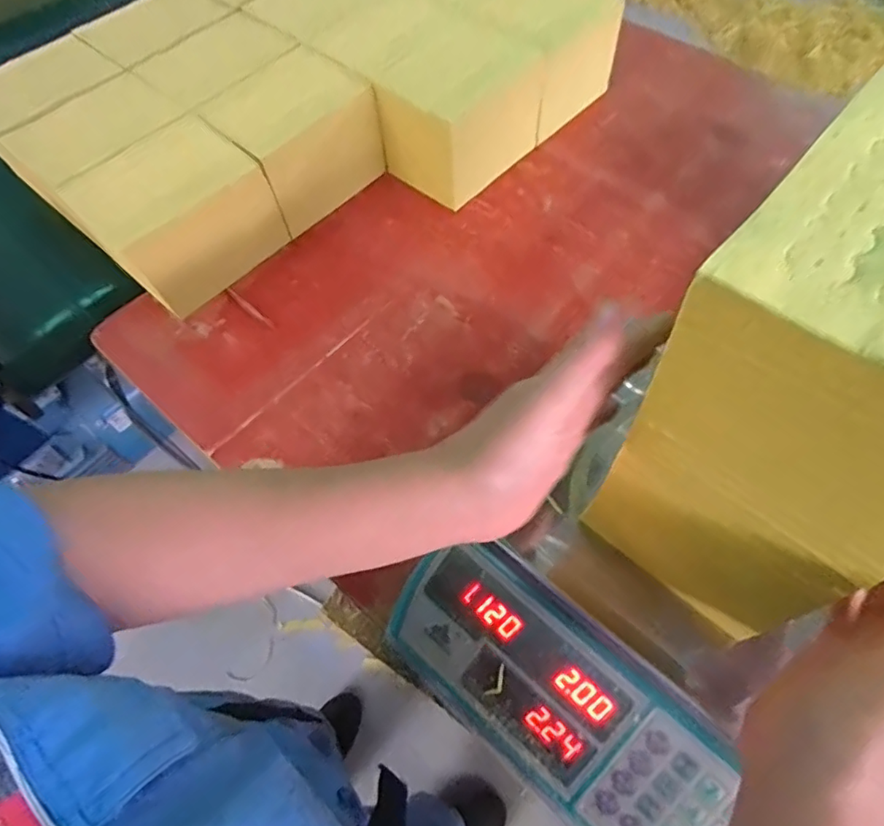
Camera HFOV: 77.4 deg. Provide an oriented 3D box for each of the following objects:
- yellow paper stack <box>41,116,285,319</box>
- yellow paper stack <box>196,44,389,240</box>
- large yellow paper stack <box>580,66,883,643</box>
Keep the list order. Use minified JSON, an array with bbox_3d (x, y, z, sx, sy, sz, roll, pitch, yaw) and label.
[{"bbox_3d":[-0.281,-0.205,0.598,0.127,0.121,0.170,36,68,20],"label":"yellow paper stack"},{"bbox_3d":[-0.170,-0.319,0.658,0.124,0.114,0.163,38,68,20],"label":"yellow paper stack"},{"bbox_3d":[0.183,-0.012,0.279,0.113,0.217,0.160,37,68,20],"label":"large yellow paper stack"}]

